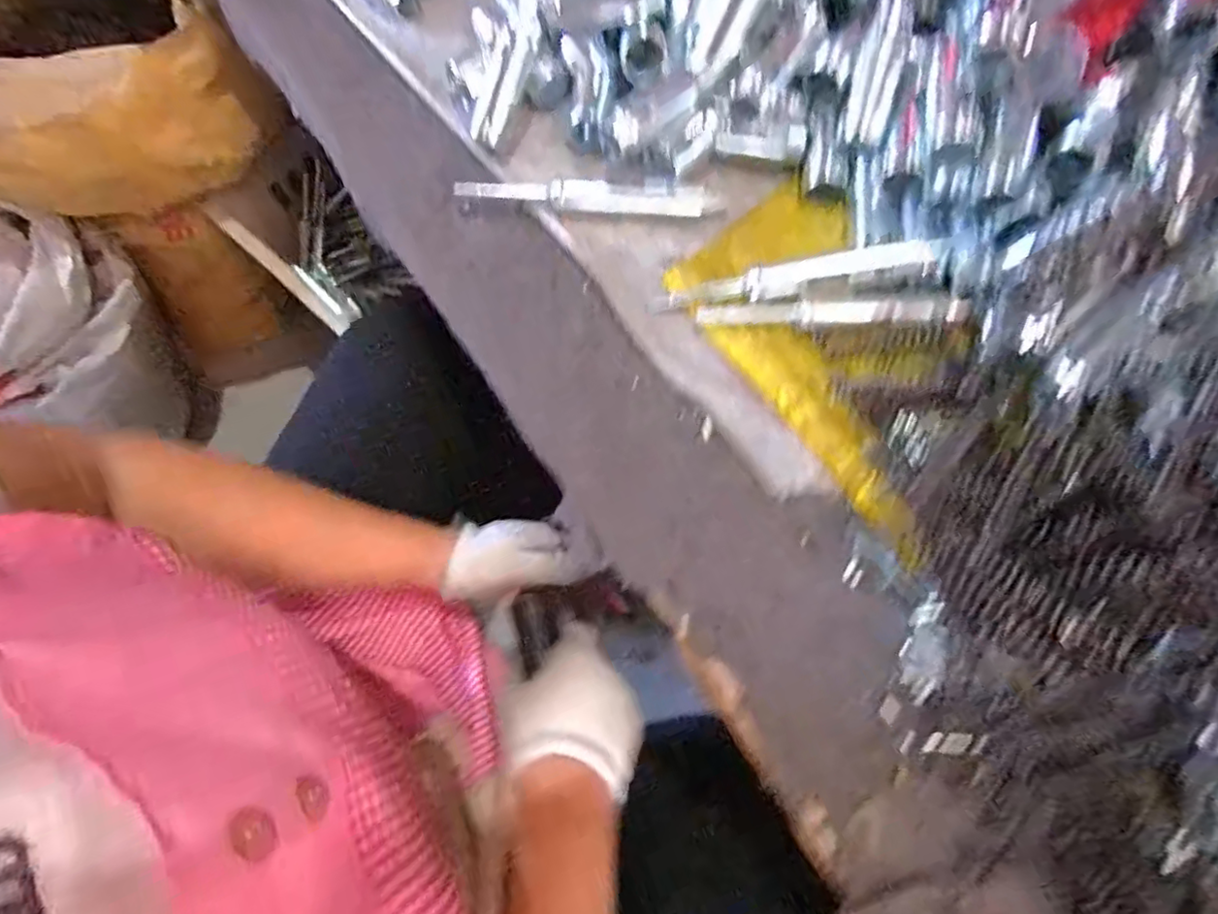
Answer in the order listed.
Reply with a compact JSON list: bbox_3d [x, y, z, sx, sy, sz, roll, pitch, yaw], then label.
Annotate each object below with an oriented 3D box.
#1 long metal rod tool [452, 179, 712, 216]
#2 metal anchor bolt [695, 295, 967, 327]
[{"bbox_3d":[-0.016,-0.151,0.356,0.142,0.013,0.016,1,76,1],"label":"long metal rod tool"},{"bbox_3d":[0.122,-0.080,0.336,0.145,0.008,0.013,-3,76,0],"label":"metal anchor bolt"}]

